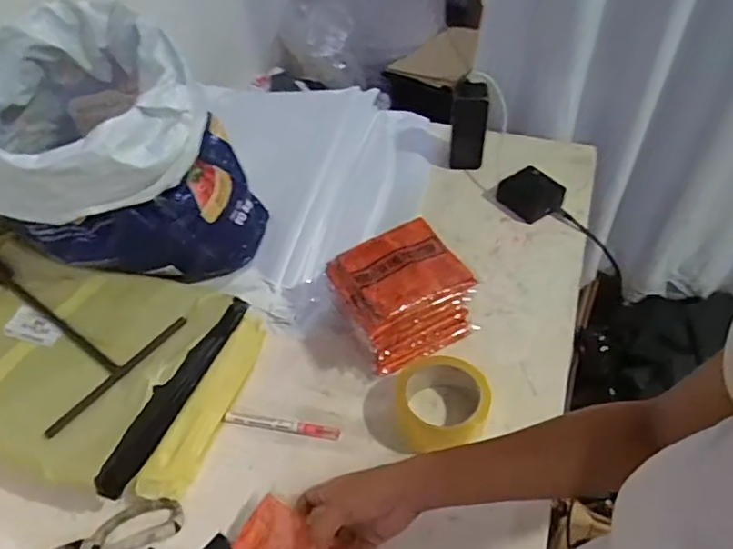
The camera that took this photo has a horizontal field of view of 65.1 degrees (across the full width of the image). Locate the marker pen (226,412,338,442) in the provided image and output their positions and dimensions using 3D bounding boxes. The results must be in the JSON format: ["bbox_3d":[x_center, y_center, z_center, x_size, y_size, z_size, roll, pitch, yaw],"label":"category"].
[{"bbox_3d":[-0.095,0.169,0.645,0.129,0.010,0.013,5,49,8],"label":"marker pen"}]

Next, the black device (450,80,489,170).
[{"bbox_3d":[0.161,-0.233,0.904,0.053,0.139,0.031,8,50,10],"label":"black device"}]

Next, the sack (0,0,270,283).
[{"bbox_3d":[-0.343,-0.166,0.741,0.310,0.259,0.323,-22,51,-16],"label":"sack"}]

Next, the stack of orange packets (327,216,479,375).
[{"bbox_3d":[0.041,0.024,0.696,0.140,0.092,0.129,-23,51,-16],"label":"stack of orange packets"}]

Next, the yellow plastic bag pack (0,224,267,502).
[{"bbox_3d":[-0.369,0.093,0.677,0.436,0.066,0.263,11,50,13],"label":"yellow plastic bag pack"}]

